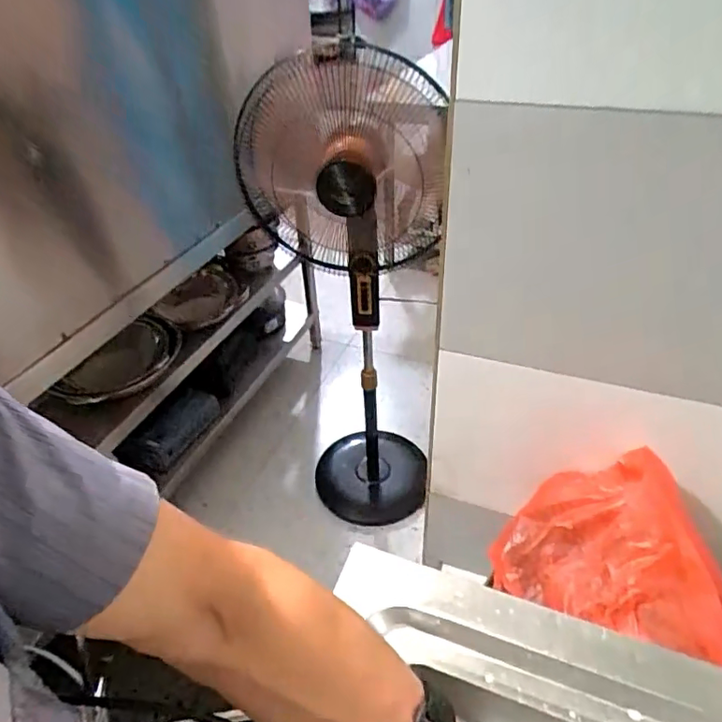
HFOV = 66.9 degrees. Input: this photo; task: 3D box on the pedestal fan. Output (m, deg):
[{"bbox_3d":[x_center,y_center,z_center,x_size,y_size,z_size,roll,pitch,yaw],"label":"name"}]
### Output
[{"bbox_3d":[-0.002,-0.062,1.407,0.390,1.296,0.434,12,41,17],"label":"pedestal fan"}]

